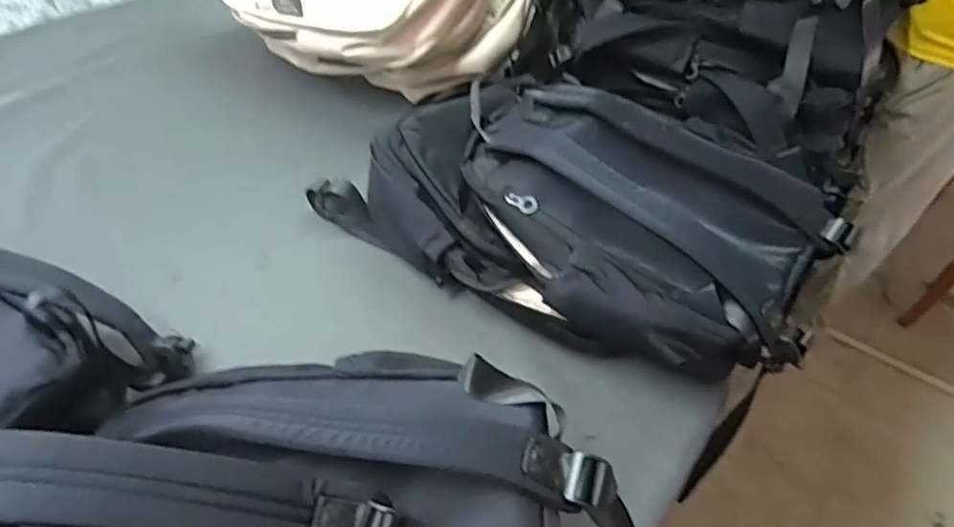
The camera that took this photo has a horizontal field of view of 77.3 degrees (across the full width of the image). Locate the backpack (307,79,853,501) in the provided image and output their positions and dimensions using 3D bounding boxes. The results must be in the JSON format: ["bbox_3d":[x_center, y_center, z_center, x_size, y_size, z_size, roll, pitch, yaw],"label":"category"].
[{"bbox_3d":[0.119,-0.078,0.680,0.518,0.129,0.359,29,47,23],"label":"backpack"}]

